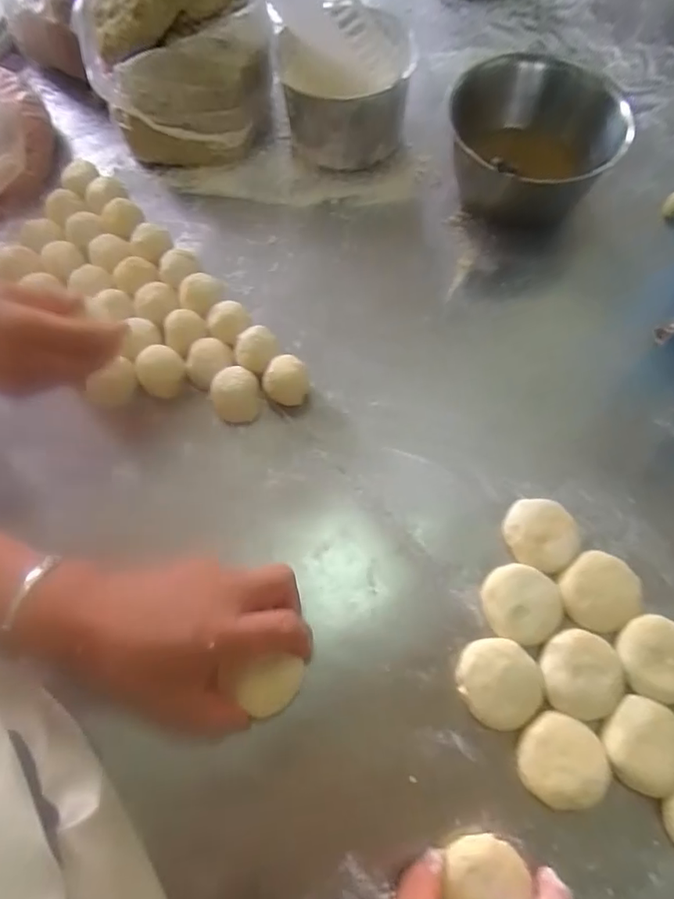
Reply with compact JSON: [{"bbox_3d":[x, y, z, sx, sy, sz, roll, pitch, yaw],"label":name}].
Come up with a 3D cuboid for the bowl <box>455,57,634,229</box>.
[{"bbox_3d":[0.193,-0.313,0.535,0.145,0.106,0.153,-1,67,2],"label":"bowl"}]

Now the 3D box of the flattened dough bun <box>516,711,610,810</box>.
[{"bbox_3d":[0.152,0.211,0.355,0.057,0.022,0.054,-1,67,2],"label":"flattened dough bun"}]

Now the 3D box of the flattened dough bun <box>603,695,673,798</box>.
[{"bbox_3d":[0.211,0.203,0.358,0.053,0.019,0.055,-1,67,2],"label":"flattened dough bun"}]

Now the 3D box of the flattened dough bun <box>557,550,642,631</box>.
[{"bbox_3d":[0.199,0.110,0.398,0.060,0.022,0.052,-37,70,-13],"label":"flattened dough bun"}]

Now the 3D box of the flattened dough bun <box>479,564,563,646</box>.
[{"bbox_3d":[0.140,0.117,0.395,0.056,0.019,0.056,-1,67,2],"label":"flattened dough bun"}]

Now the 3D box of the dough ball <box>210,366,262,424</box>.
[{"bbox_3d":[-0.091,-0.049,0.472,0.042,0.032,0.040,-1,67,2],"label":"dough ball"}]

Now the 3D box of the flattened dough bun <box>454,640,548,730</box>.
[{"bbox_3d":[0.116,0.167,0.374,0.054,0.022,0.059,-1,67,2],"label":"flattened dough bun"}]

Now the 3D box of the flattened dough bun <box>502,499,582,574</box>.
[{"bbox_3d":[0.163,0.069,0.417,0.058,0.021,0.054,-1,67,2],"label":"flattened dough bun"}]

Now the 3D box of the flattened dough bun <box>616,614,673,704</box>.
[{"bbox_3d":[0.231,0.151,0.377,0.052,0.022,0.056,-14,67,-4],"label":"flattened dough bun"}]

